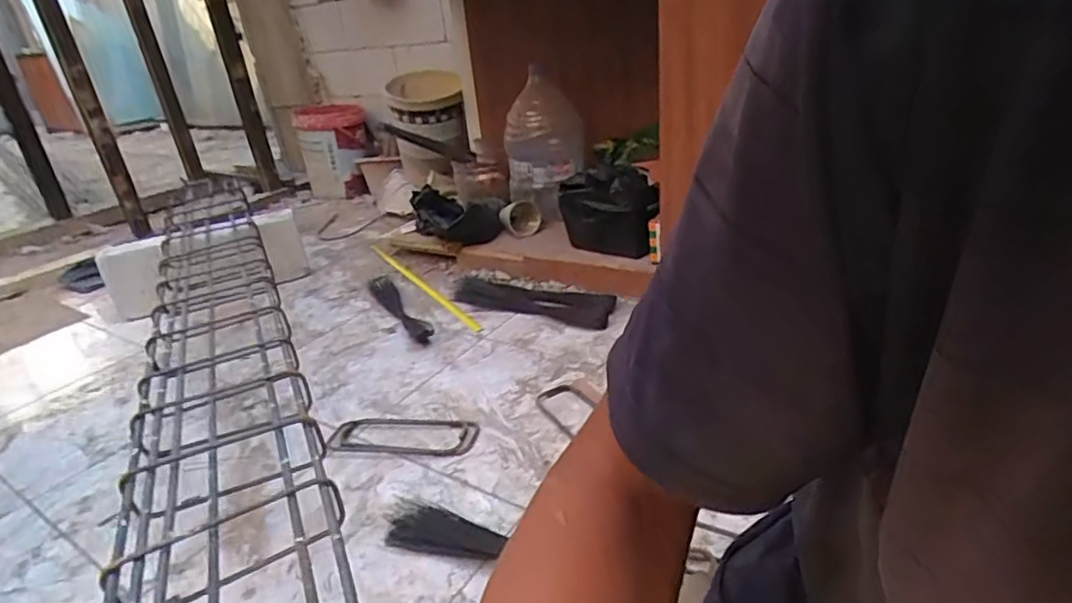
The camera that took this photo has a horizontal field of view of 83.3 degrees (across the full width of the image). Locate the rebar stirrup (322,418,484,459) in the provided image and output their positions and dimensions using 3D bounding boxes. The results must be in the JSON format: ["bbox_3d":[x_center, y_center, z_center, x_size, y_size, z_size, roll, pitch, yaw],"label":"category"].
[{"bbox_3d":[-0.249,0.248,1.134,0.274,0.018,0.118,-3,25,7],"label":"rebar stirrup"}]

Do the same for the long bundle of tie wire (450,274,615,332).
[{"bbox_3d":[-0.025,-0.006,1.578,0.495,0.056,0.137,15,34,34],"label":"long bundle of tie wire"}]

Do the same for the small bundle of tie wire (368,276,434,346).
[{"bbox_3d":[-0.377,0.008,1.633,0.074,0.039,0.472,-13,25,-22],"label":"small bundle of tie wire"}]

